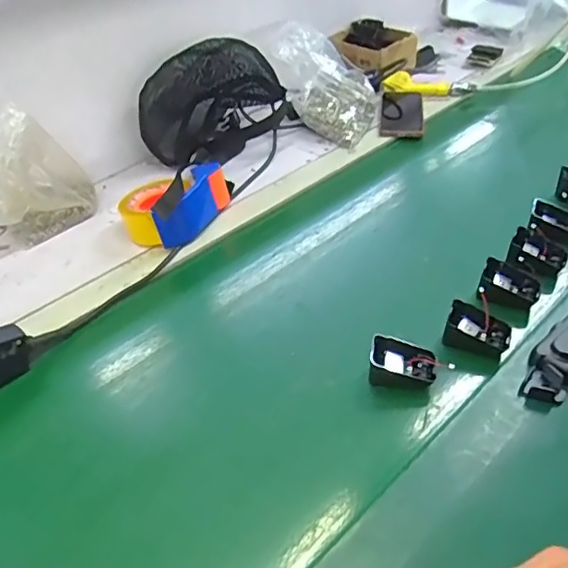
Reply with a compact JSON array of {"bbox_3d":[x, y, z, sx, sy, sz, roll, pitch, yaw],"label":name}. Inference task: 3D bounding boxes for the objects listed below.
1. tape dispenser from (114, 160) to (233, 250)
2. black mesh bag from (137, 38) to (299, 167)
[{"bbox_3d":[-0.150,-0.120,0.795,0.112,0.076,0.163,26,49,32],"label":"tape dispenser"},{"bbox_3d":[-0.110,-0.307,0.937,0.255,0.166,0.135,-6,40,-2],"label":"black mesh bag"}]

